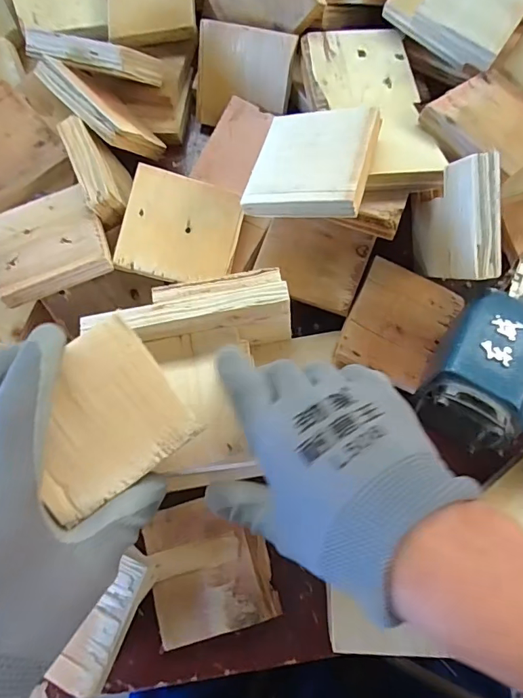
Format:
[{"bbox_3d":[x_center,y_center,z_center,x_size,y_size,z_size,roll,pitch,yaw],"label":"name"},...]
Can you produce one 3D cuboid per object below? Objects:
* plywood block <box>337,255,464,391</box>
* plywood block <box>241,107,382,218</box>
[{"bbox_3d":[0.110,-0.019,0.360,0.077,0.017,0.095,25,75,9],"label":"plywood block"},{"bbox_3d":[0.036,-0.136,0.334,0.084,0.014,0.094,6,67,25],"label":"plywood block"}]

